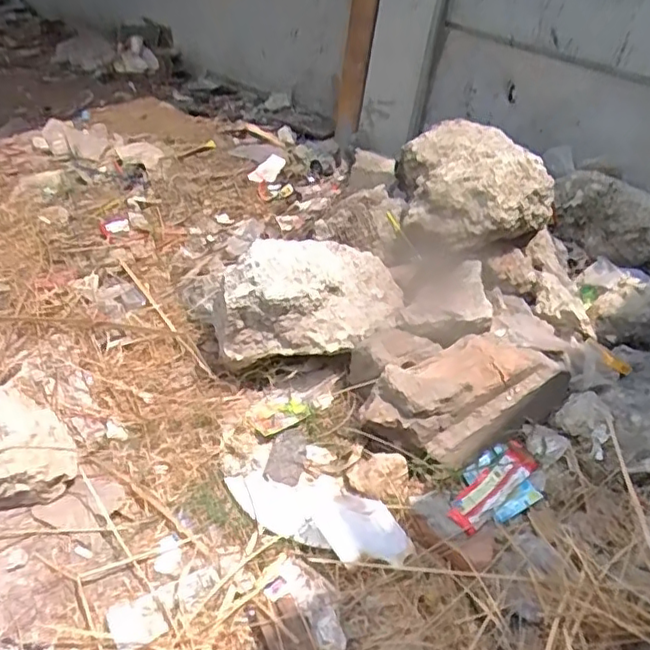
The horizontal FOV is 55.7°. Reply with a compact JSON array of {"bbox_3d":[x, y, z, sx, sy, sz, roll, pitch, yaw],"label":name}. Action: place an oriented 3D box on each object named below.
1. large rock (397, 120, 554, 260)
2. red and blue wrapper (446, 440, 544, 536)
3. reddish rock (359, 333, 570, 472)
[{"bbox_3d":[0.337,-0.325,1.416,0.302,0.196,0.350,3,39,-7],"label":"large rock"},{"bbox_3d":[0.262,0.258,0.982,0.203,0.036,0.104,-18,44,-27],"label":"red and blue wrapper"},{"bbox_3d":[0.242,0.117,1.039,0.349,0.117,0.159,-16,45,-28],"label":"reddish rock"}]

